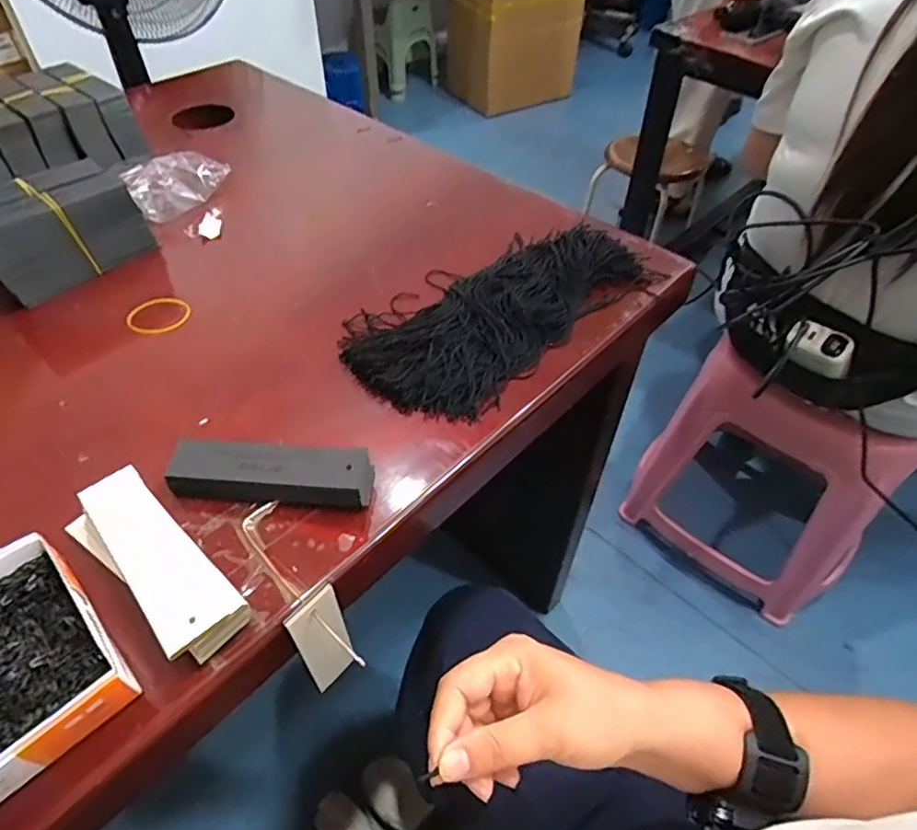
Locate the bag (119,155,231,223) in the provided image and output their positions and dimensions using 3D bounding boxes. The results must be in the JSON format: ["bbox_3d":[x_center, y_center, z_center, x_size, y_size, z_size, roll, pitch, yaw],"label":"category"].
[{"bbox_3d":[-0.298,-0.249,0.631,0.059,0.035,0.105,34,56,25],"label":"bag"}]

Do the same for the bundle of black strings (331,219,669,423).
[{"bbox_3d":[0.038,-0.099,0.501,0.272,0.025,0.132,-34,58,-27],"label":"bundle of black strings"}]

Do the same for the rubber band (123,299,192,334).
[{"bbox_3d":[-0.259,-0.086,0.510,0.052,0.004,0.039,-12,59,-16],"label":"rubber band"}]

